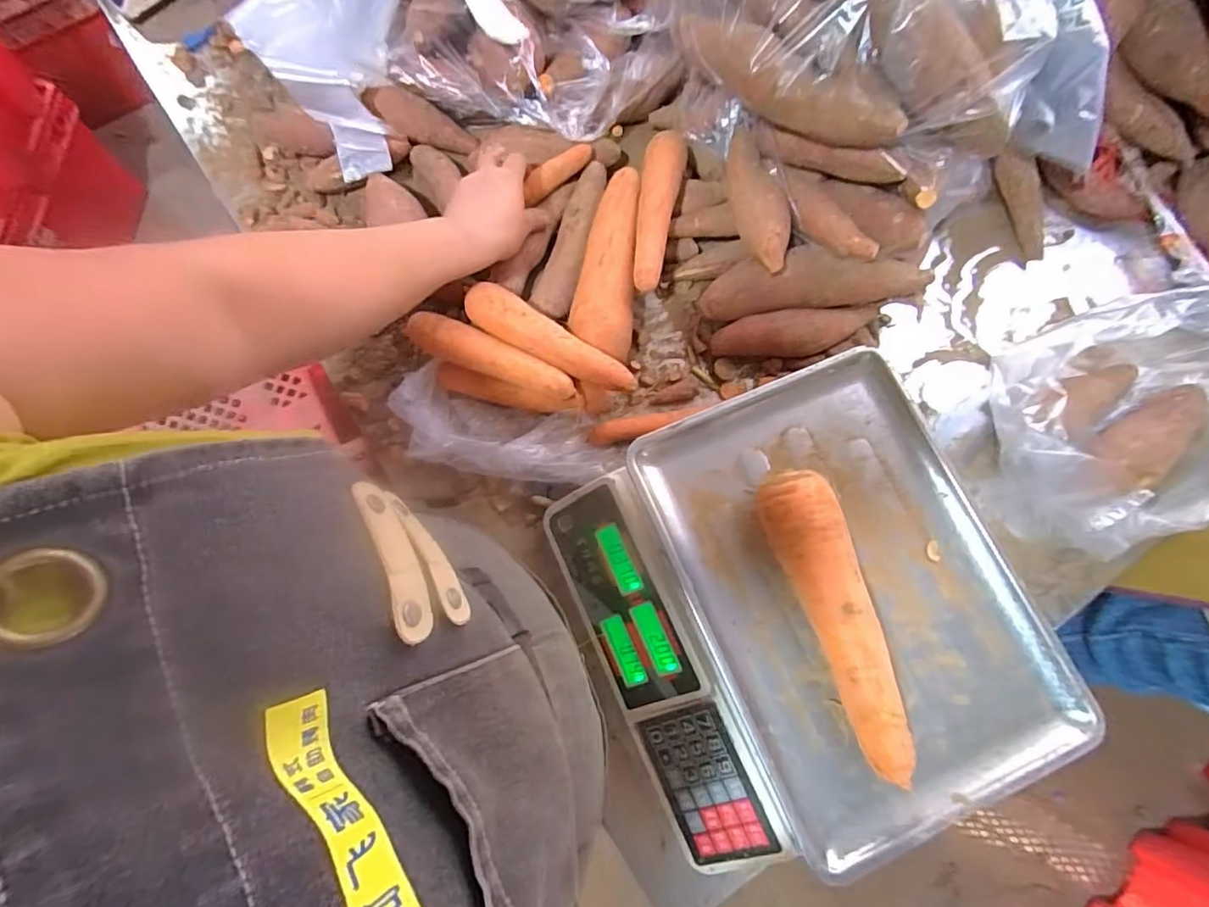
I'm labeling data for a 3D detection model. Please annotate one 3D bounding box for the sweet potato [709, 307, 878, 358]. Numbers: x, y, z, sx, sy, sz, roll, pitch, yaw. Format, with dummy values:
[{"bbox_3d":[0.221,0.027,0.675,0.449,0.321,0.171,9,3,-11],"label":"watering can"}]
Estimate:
[{"bbox_3d":[0.199,-0.120,0.568,0.172,0.043,0.049,-7,77,-2],"label":"sweet potato"}]

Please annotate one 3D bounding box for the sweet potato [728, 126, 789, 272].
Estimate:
[{"bbox_3d":[0.146,-0.244,0.545,0.046,0.052,0.154,-12,78,-3],"label":"sweet potato"}]

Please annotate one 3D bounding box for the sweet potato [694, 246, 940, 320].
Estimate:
[{"bbox_3d":[0.213,-0.174,0.568,0.224,0.061,0.056,-4,77,-2],"label":"sweet potato"}]

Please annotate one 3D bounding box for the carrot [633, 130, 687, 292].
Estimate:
[{"bbox_3d":[0.049,-0.238,0.557,0.041,0.041,0.169,12,77,2],"label":"carrot"}]

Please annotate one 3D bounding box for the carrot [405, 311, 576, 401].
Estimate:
[{"bbox_3d":[-0.108,-0.091,0.534,0.171,0.046,0.035,23,78,4],"label":"carrot"}]

